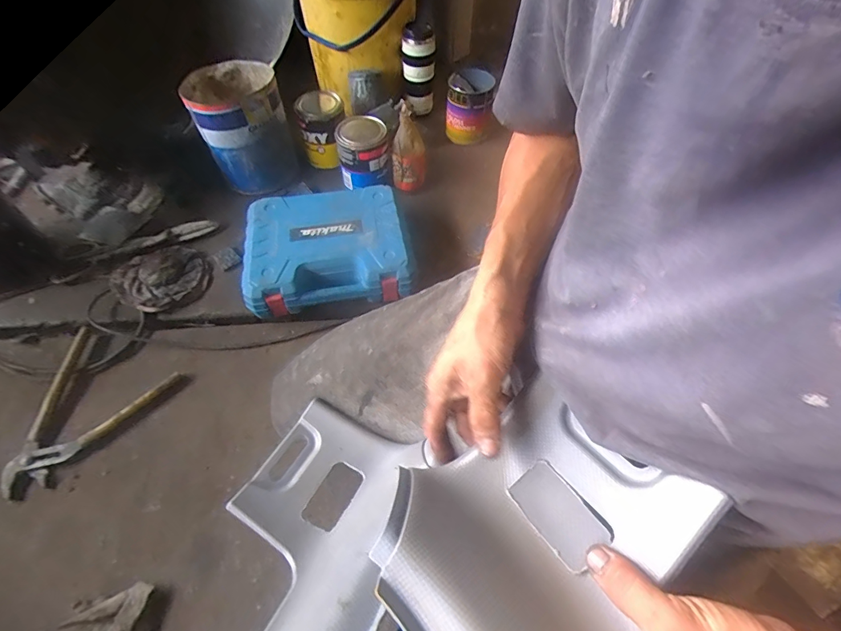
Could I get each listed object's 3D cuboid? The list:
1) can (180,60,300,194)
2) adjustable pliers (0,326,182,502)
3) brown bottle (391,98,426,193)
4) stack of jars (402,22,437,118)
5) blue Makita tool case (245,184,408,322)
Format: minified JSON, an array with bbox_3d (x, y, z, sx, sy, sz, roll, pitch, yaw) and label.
[{"bbox_3d":[-0.368,-0.389,0.897,0.171,0.217,0.182,-18,57,-12],"label":"can"},{"bbox_3d":[-0.501,0.148,0.612,0.178,0.032,0.229,18,57,12],"label":"adjustable pliers"},{"bbox_3d":[-0.024,-0.331,0.843,0.061,0.159,0.050,22,58,15],"label":"brown bottle"},{"bbox_3d":[-0.005,-0.582,0.999,0.075,0.170,0.076,-1,55,-1],"label":"stack of jars"},{"bbox_3d":[-0.167,-0.119,0.767,0.277,0.085,0.239,-9,56,-6],"label":"blue Makita tool case"}]

